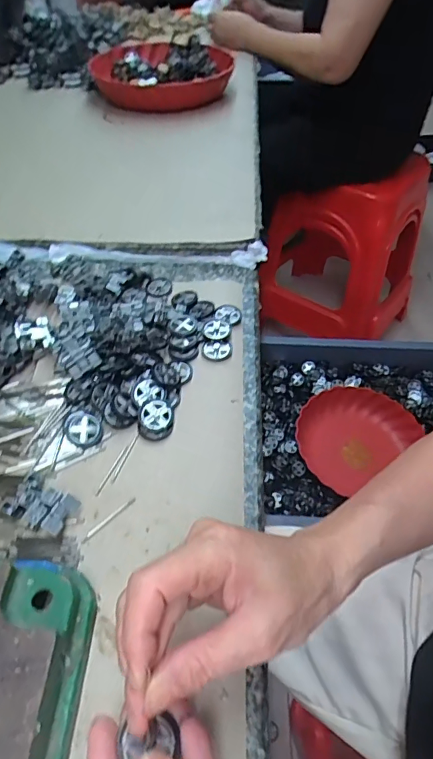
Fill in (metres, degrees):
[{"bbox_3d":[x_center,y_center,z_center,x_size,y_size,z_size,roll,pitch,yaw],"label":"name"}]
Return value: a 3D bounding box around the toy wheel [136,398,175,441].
[{"bbox_3d":[-0.048,0.032,0.380,0.027,0.015,0.030,4,48,2],"label":"toy wheel"}]

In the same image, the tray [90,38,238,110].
[{"bbox_3d":[-0.091,-0.515,0.790,0.222,0.049,0.230,-3,48,-4],"label":"tray"}]

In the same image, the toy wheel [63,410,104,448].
[{"bbox_3d":[-0.104,0.036,0.371,0.029,0.006,0.034,-18,51,-17],"label":"toy wheel"}]

